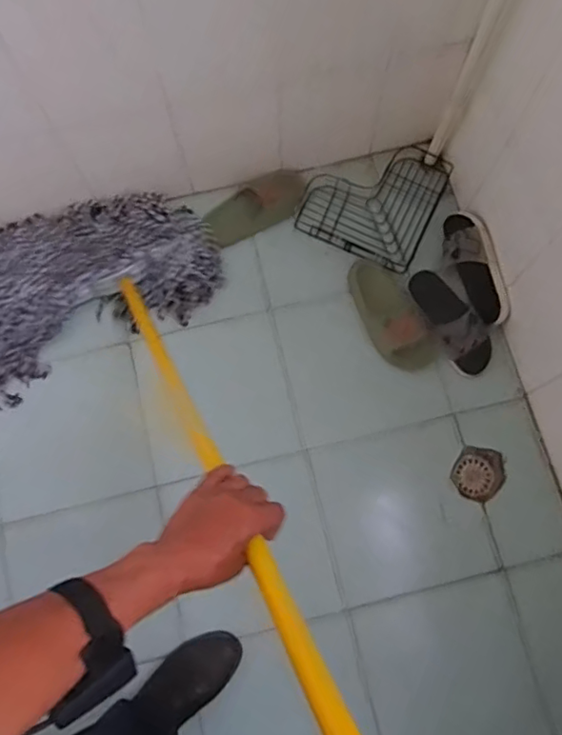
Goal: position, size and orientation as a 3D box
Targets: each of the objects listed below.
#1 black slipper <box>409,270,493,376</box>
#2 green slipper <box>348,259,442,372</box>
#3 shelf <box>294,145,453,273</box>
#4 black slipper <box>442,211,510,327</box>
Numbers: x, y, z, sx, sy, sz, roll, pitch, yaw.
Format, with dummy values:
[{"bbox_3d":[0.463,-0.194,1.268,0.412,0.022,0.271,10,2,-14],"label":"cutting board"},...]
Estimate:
[{"bbox_3d":[0.315,-0.090,1.109,0.088,0.066,0.216,-36,78,-7],"label":"black slipper"},{"bbox_3d":[0.207,-0.106,1.132,0.115,0.065,0.249,-22,76,-4],"label":"green slipper"},{"bbox_3d":[0.190,-0.350,1.208,0.247,0.038,0.250,24,78,7],"label":"shelf"},{"bbox_3d":[0.368,-0.191,1.117,0.073,0.073,0.240,-12,76,-2],"label":"black slipper"}]

